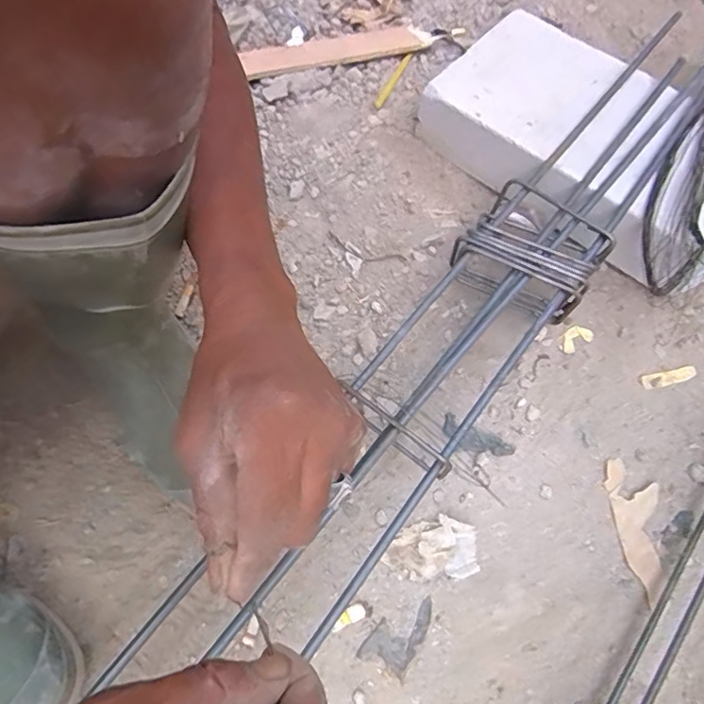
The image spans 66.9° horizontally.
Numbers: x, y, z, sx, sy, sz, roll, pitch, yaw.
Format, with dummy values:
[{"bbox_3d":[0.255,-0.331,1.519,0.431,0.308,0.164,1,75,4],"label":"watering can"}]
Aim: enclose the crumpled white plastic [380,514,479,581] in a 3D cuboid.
[{"bbox_3d":[0.071,0.177,0.480,0.082,0.012,0.050,-2,68,-2],"label":"crumpled white plastic"}]

